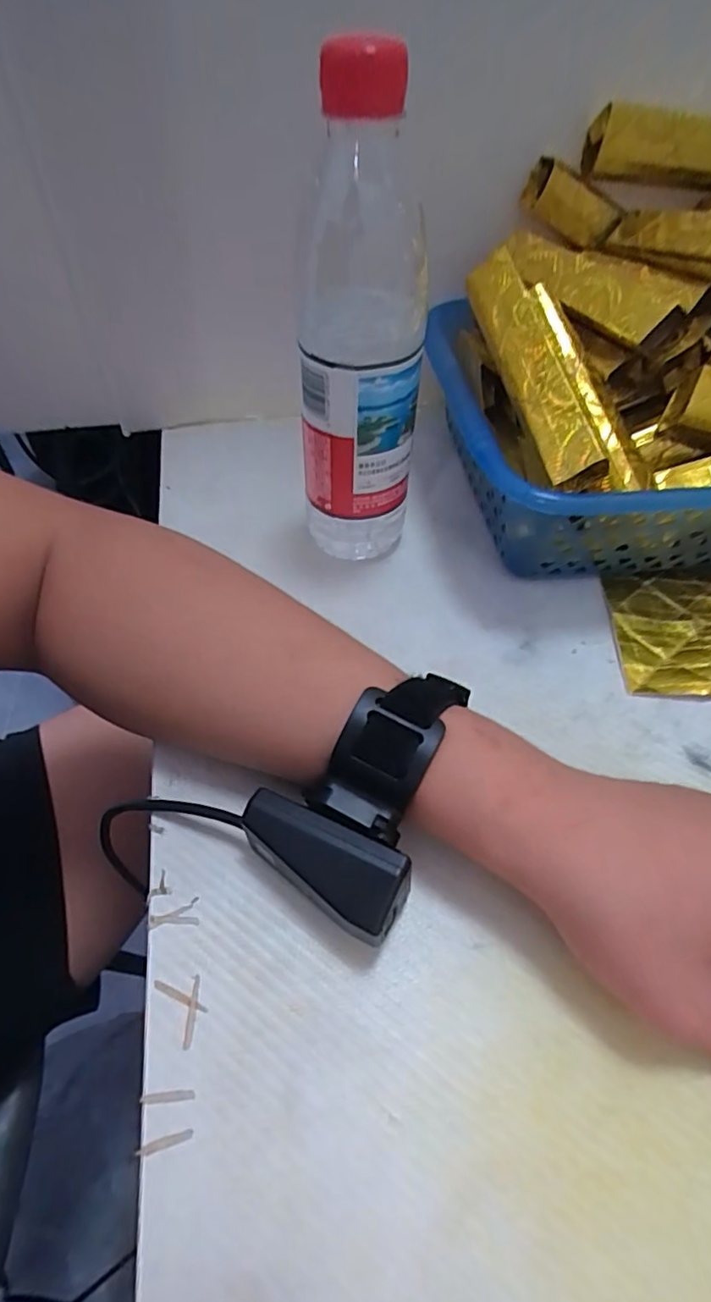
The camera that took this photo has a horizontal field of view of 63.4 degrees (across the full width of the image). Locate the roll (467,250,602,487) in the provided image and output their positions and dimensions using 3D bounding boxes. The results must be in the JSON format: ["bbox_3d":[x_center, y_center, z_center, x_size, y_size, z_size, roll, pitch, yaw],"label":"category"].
[{"bbox_3d":[0.089,-0.145,0.294,0.017,0.028,0.128,-1,69,-53],"label":"roll"}]

